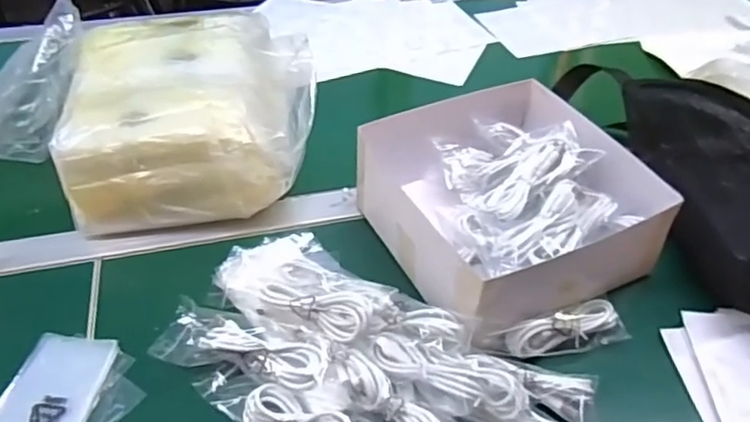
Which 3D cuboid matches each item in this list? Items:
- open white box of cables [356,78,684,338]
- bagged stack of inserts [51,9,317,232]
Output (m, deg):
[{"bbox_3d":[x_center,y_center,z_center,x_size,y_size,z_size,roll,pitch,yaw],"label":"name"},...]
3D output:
[{"bbox_3d":[0.114,-0.017,0.552,0.207,0.073,0.222,-18,47,-20],"label":"open white box of cables"},{"bbox_3d":[-0.181,-0.105,0.615,0.228,0.114,0.225,-6,44,-9],"label":"bagged stack of inserts"}]

